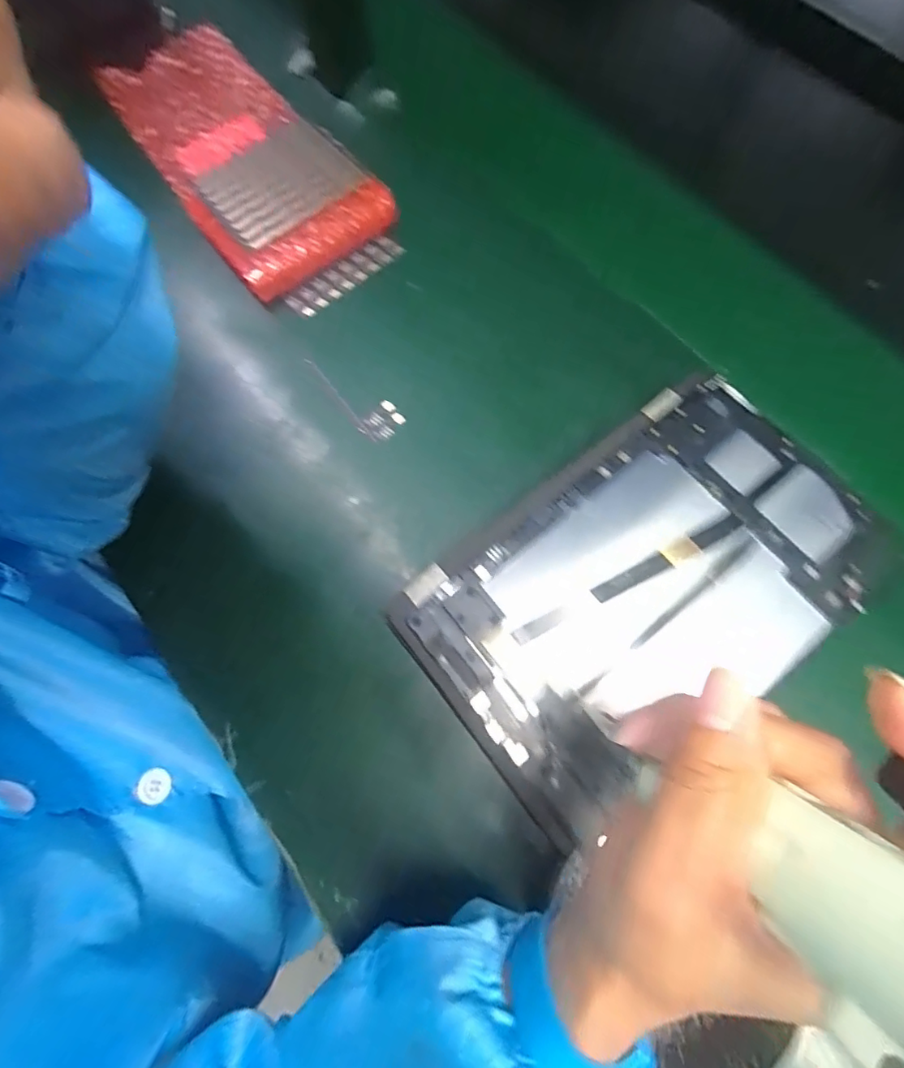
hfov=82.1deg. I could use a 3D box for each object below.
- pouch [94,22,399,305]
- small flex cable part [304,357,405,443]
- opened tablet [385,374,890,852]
[{"bbox_3d":[-0.182,-0.318,0.426,0.123,0.030,0.304,-36,75,-10],"label":"pouch"},{"bbox_3d":[-0.067,-0.095,0.356,0.027,0.009,0.084,-40,76,-11],"label":"small flex cable part"},{"bbox_3d":[0.104,0.024,0.286,0.240,0.011,0.152,-36,73,-9],"label":"opened tablet"}]

